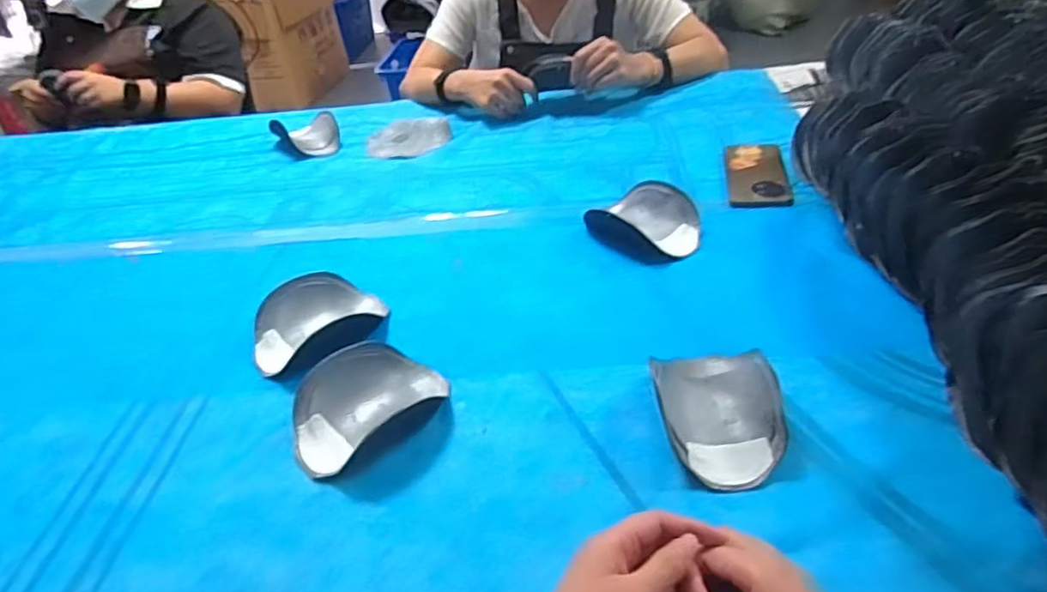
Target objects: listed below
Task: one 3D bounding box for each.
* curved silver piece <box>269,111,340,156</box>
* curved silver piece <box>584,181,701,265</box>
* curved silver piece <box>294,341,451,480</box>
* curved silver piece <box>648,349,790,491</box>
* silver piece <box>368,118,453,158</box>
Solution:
[{"bbox_3d":[-0.381,-0.286,1.146,0.113,0.041,0.137,-17,38,-12],"label":"curved silver piece"},{"bbox_3d":[0.158,-0.091,0.802,0.116,0.042,0.125,-27,41,-24],"label":"curved silver piece"},{"bbox_3d":[-0.149,0.091,0.600,0.141,0.047,0.083,-33,44,-29],"label":"curved silver piece"},{"bbox_3d":[0.161,0.093,0.552,0.098,0.038,0.137,-6,37,3],"label":"curved silver piece"},{"bbox_3d":[-0.194,-0.273,1.120,0.140,0.009,0.125,-13,38,-7],"label":"silver piece"}]

